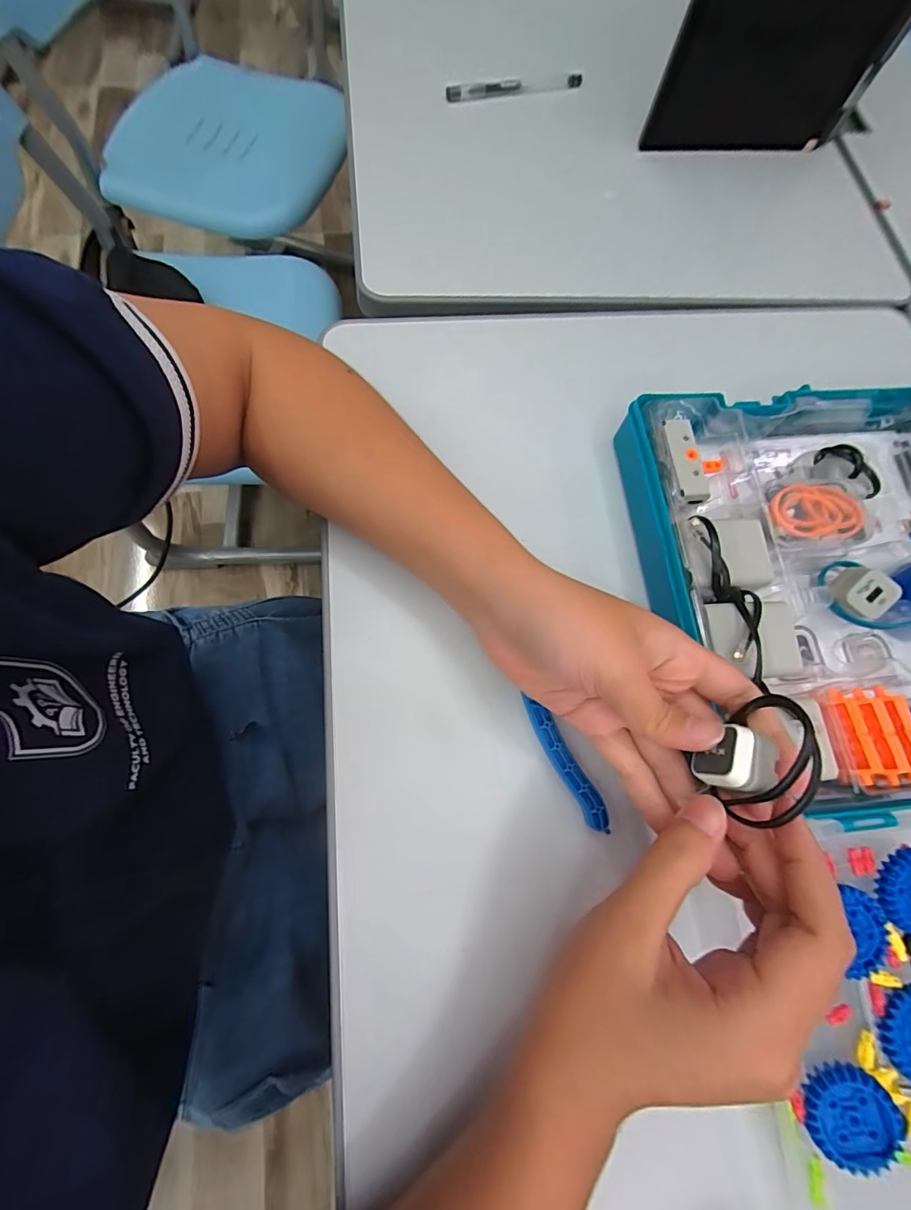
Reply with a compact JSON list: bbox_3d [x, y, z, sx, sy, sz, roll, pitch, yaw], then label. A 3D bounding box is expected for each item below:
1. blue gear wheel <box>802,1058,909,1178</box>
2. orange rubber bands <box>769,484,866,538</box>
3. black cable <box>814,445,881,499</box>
[{"bbox_3d":[0.179,0.231,0.201,0.038,0.008,0.036,1,73,-5],"label":"blue gear wheel"},{"bbox_3d":[0.223,-0.057,0.273,0.058,0.005,0.035,-6,74,-7],"label":"orange rubber bands"},{"bbox_3d":[0.256,-0.086,0.289,0.015,0.020,0.044,-42,81,-15],"label":"black cable"}]

